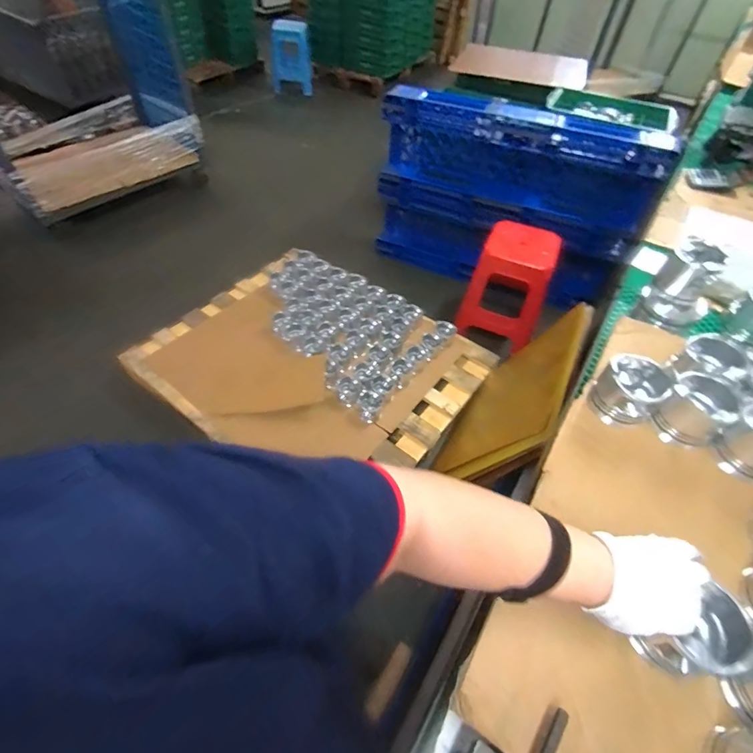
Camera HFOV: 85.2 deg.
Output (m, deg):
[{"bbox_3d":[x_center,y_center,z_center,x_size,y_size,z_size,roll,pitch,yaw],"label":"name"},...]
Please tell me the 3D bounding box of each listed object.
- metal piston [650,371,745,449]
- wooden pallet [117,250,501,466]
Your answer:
[{"bbox_3d":[0.487,0.055,0.630,0.083,0.106,0.083,1,51,-1],"label":"metal piston"},{"bbox_3d":[-0.284,-0.109,1.780,1.332,0.138,1.025,30,56,20],"label":"wooden pallet"}]

